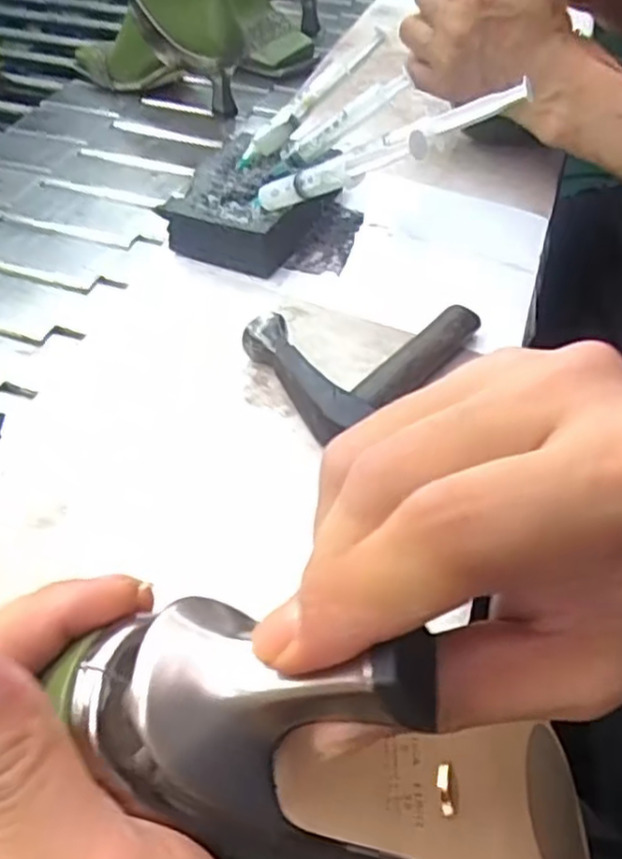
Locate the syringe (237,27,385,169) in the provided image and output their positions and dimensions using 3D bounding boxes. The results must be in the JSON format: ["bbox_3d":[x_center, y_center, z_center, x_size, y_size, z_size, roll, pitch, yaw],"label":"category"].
[{"bbox_3d":[0.000,-0.231,0.506,0.132,0.018,0.018,-41,52,6],"label":"syringe"}]

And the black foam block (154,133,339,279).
[{"bbox_3d":[-0.042,-0.154,0.502,0.084,0.039,0.105,21,50,17],"label":"black foam block"}]

